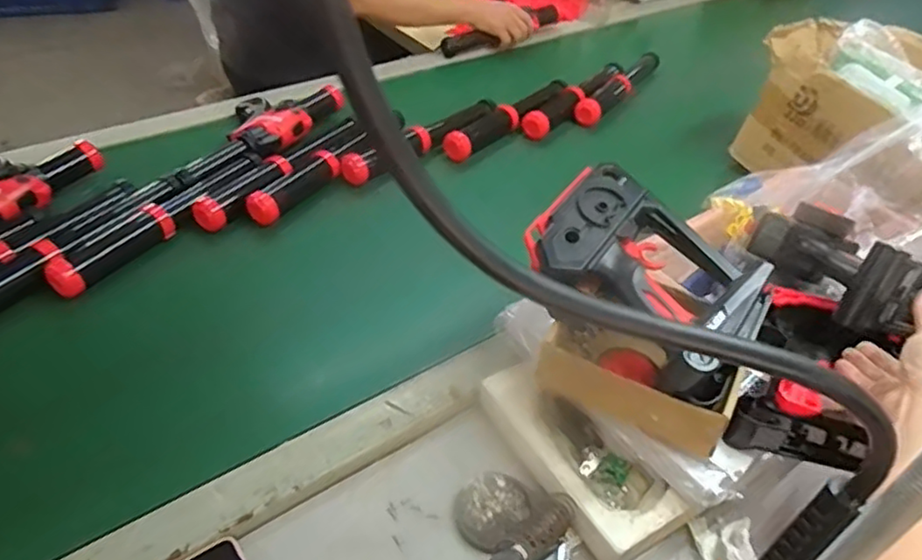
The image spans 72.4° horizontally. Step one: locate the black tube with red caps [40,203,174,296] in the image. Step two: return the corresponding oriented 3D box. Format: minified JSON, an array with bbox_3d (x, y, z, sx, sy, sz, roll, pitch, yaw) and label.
[{"bbox_3d":[-0.401,-0.035,0.729,0.041,0.036,0.149,23,46,19],"label":"black tube with red caps"}]

